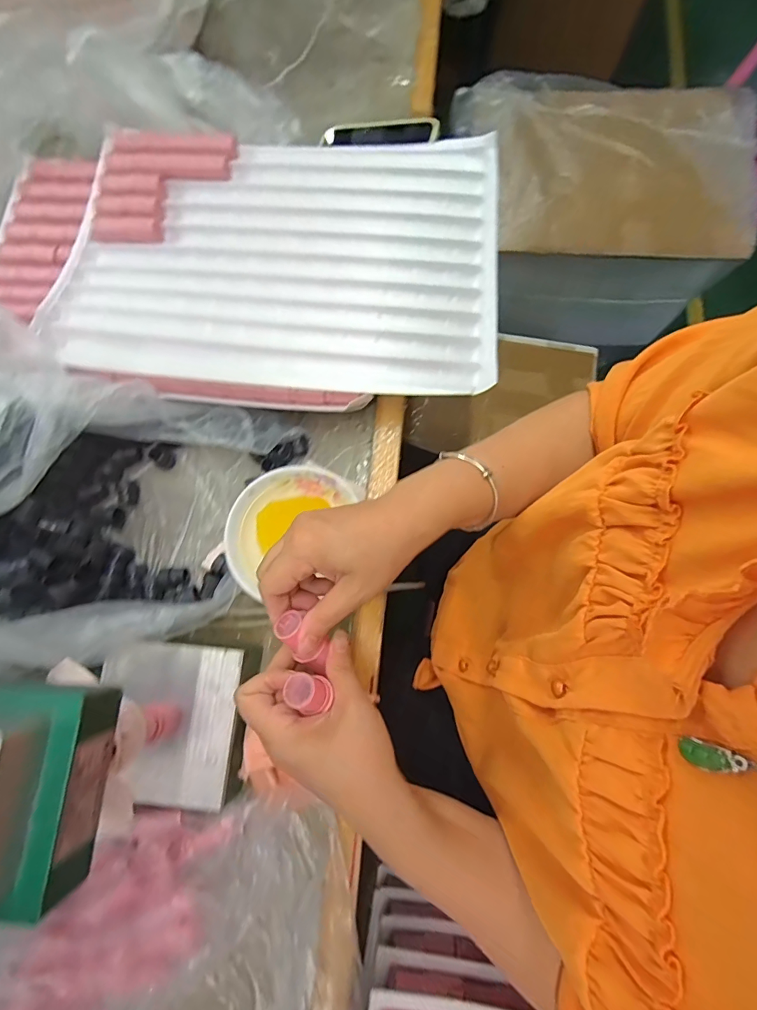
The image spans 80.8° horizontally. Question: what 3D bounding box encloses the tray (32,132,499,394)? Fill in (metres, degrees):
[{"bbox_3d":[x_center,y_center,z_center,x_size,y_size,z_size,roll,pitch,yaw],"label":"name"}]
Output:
[{"bbox_3d":[-0.096,-0.264,0.466,0.433,0.028,0.308,2,76,2],"label":"tray"}]

